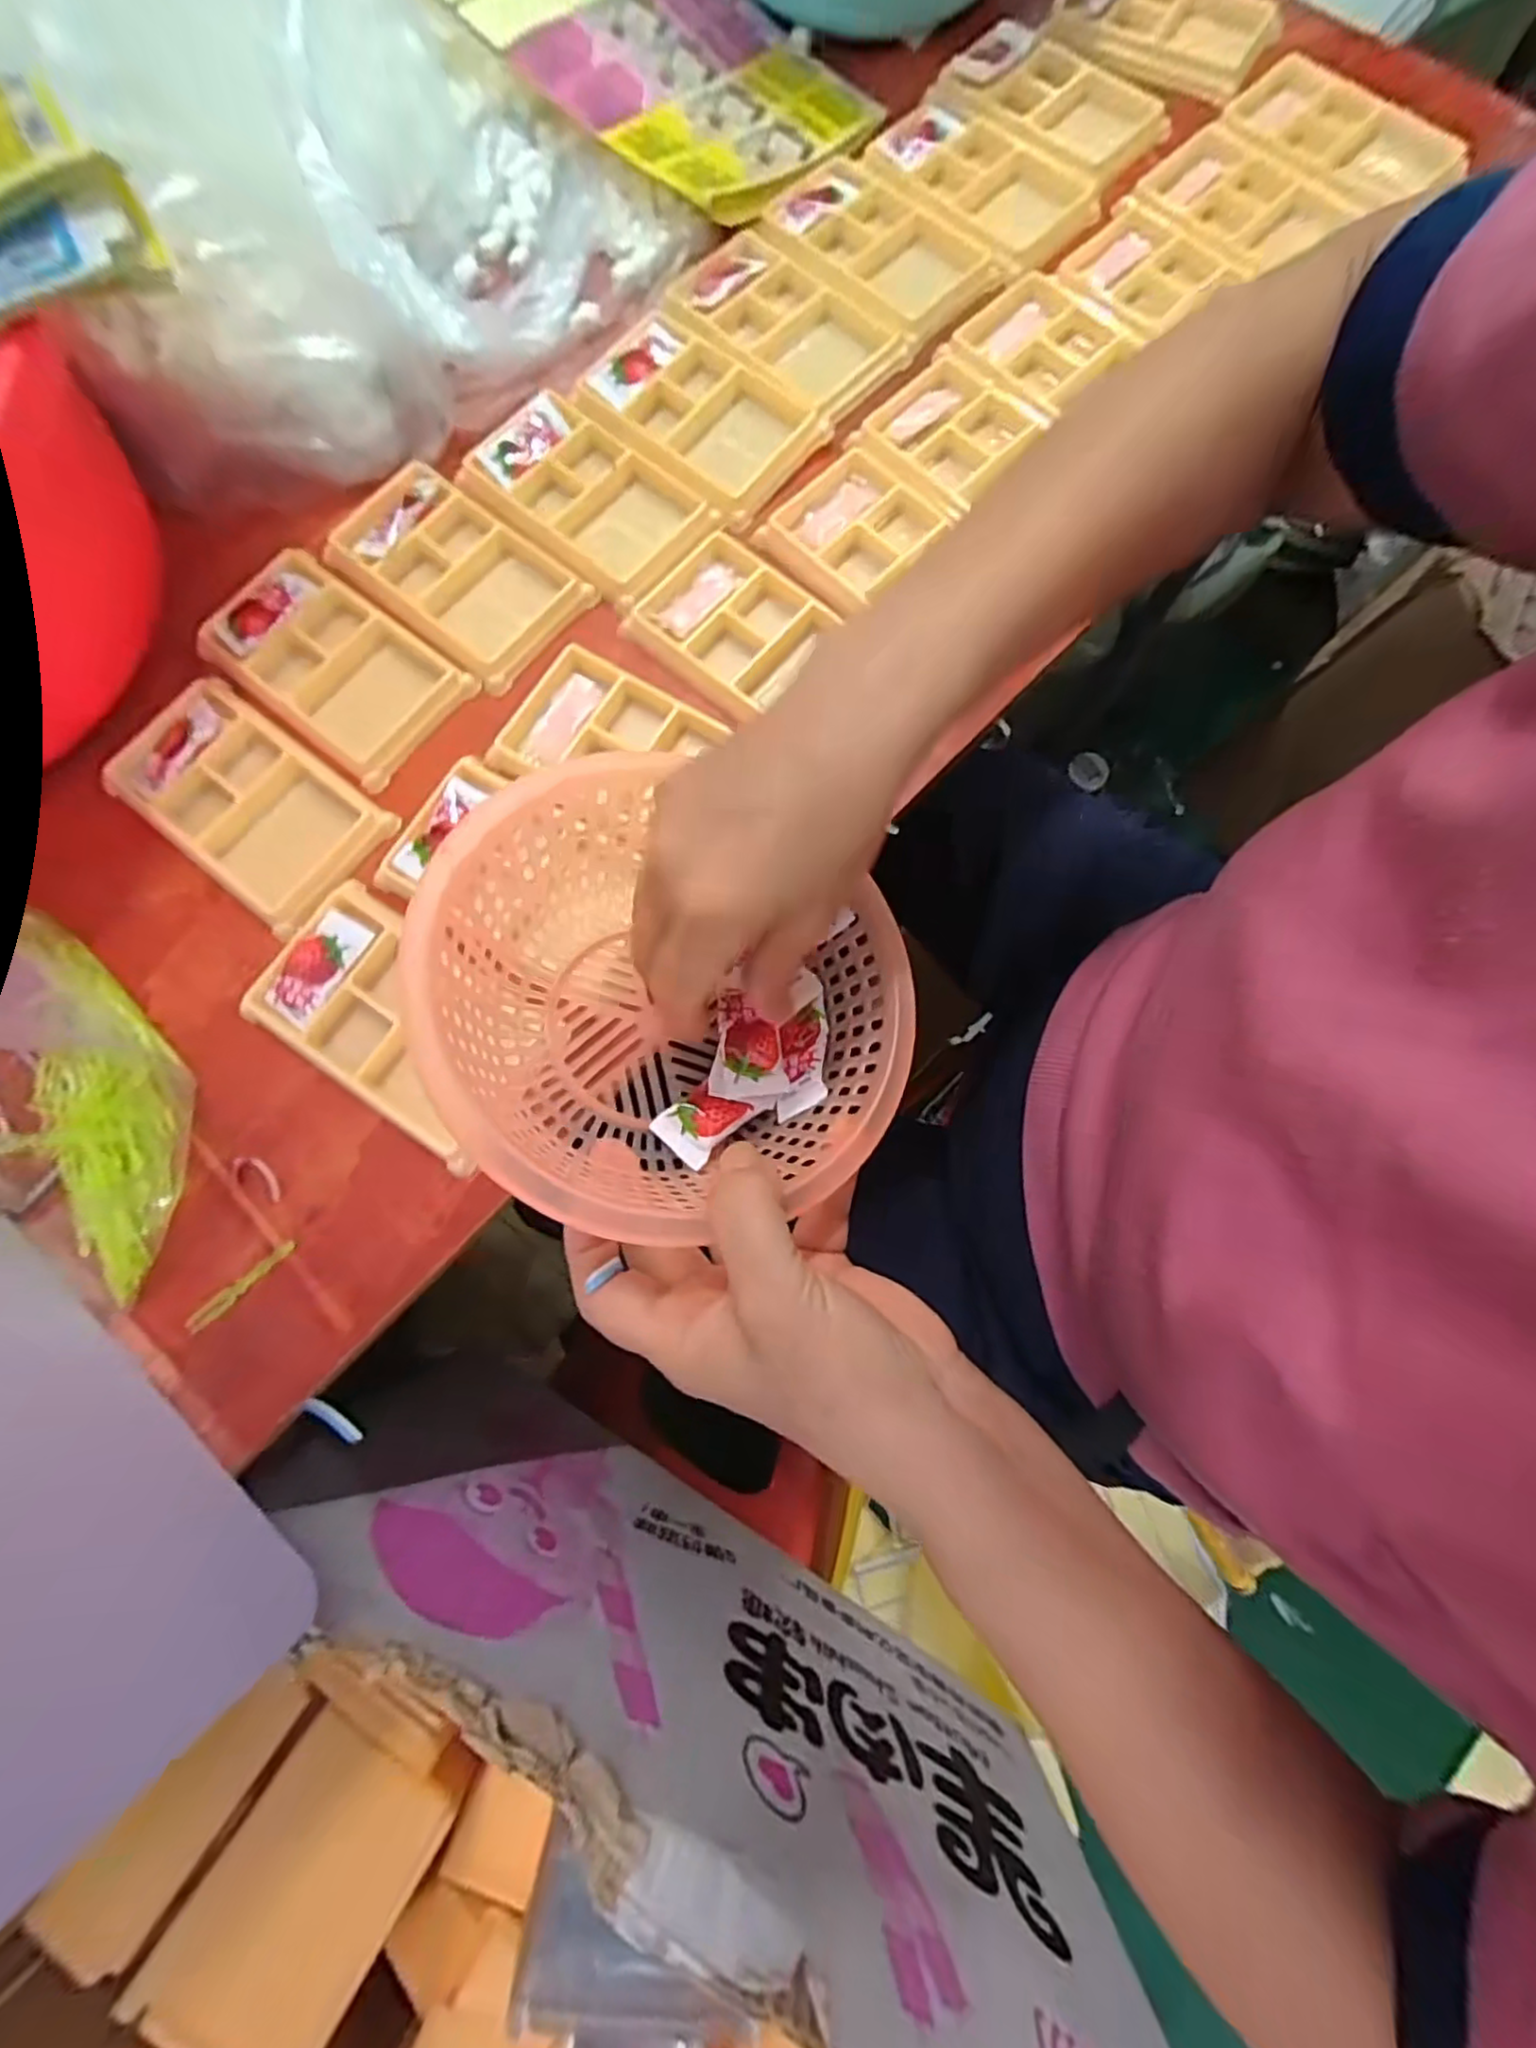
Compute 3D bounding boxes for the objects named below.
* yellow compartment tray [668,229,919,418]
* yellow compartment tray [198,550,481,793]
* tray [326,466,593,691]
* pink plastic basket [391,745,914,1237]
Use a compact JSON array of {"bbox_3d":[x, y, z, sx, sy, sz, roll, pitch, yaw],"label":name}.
[{"bbox_3d":[0.009,-0.406,0.390,0.129,0.018,0.072,42,82,9],"label":"yellow compartment tray"},{"bbox_3d":[-0.227,-0.190,0.354,0.128,0.012,0.079,38,82,8],"label":"yellow compartment tray"},{"bbox_3d":[-0.167,-0.244,0.365,0.128,0.016,0.078,38,82,8],"label":"tray"},{"bbox_3d":[-0.031,-0.002,0.249,0.161,0.090,0.140,22,81,4],"label":"pink plastic basket"}]

